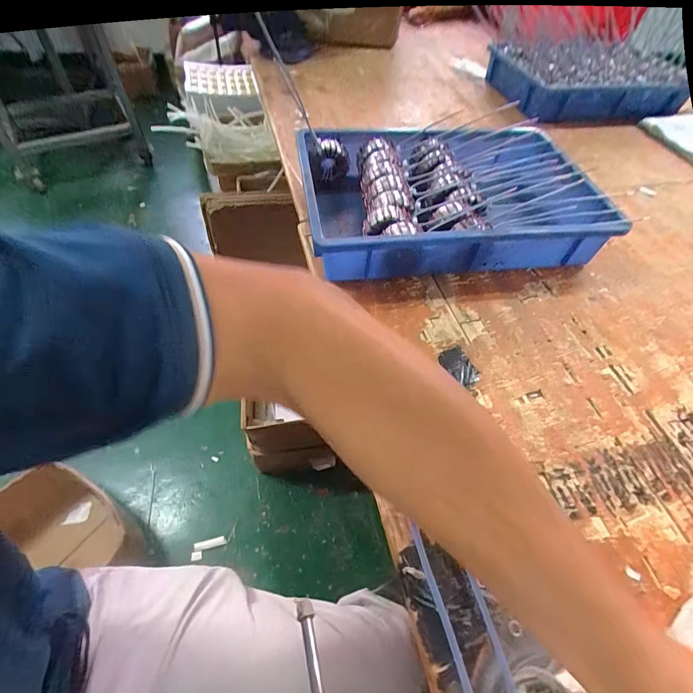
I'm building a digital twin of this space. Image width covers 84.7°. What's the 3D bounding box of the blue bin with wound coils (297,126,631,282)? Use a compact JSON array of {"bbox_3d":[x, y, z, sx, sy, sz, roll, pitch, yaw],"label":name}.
[{"bbox_3d":[0.146,-0.228,0.582,0.402,0.095,0.284,-7,54,-11],"label":"blue bin with wound coils"}]

